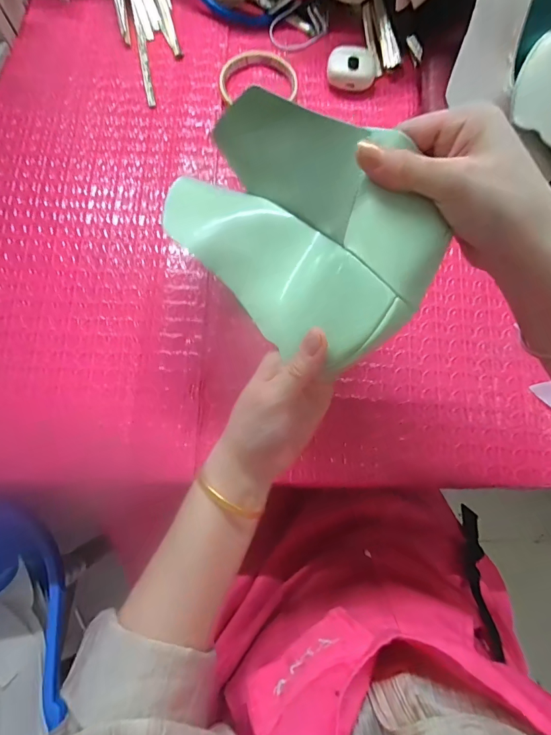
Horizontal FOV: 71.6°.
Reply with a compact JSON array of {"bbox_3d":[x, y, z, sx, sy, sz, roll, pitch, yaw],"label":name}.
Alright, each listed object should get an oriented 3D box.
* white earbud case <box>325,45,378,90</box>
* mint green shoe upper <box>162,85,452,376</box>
[{"bbox_3d":[0.085,-0.330,0.425,0.054,0.023,0.045,13,76,1],"label":"white earbud case"},{"bbox_3d":[0.011,-0.090,0.231,0.106,0.060,0.175,-40,81,-10],"label":"mint green shoe upper"}]

